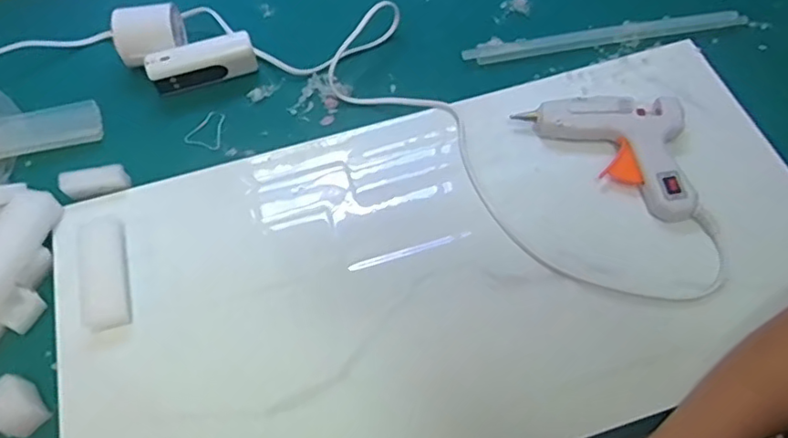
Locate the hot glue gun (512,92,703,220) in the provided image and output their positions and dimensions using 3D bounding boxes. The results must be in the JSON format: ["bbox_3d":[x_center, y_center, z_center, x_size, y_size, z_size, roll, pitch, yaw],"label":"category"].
[{"bbox_3d":[0.198,-0.070,0.500,0.088,0.029,0.152,-39,67,-18],"label":"hot glue gun"}]

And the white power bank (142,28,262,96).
[{"bbox_3d":[-0.177,-0.144,0.553,0.095,0.040,0.024,-20,62,-9],"label":"white power bank"}]

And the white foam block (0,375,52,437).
[{"bbox_3d":[-0.262,0.130,0.412,0.026,0.028,0.036,-31,65,-15],"label":"white foam block"}]

